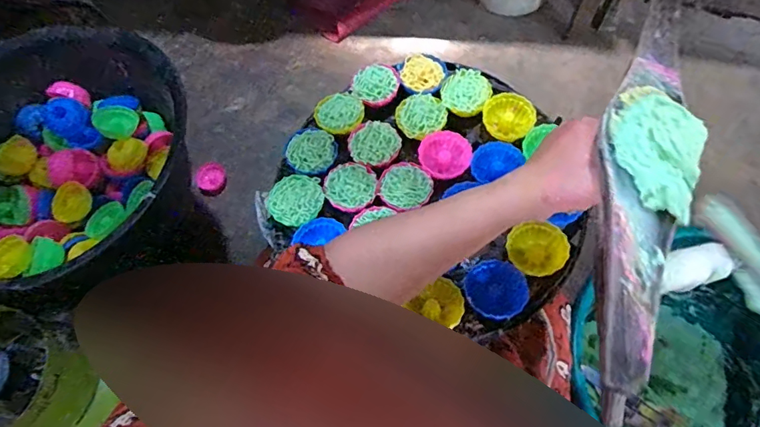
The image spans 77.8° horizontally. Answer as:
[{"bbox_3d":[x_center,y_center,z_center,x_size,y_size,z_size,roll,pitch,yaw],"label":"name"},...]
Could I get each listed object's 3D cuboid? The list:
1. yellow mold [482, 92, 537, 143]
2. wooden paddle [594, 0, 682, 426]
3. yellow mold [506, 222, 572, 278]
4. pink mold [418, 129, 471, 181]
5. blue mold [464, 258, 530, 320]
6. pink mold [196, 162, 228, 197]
[{"bbox_3d":[0.159,-0.118,0.579,0.060,0.020,0.055,-1,66,2],"label":"yellow mold"},{"bbox_3d":[0.169,-0.040,0.306,0.048,0.011,0.332,16,67,9],"label":"wooden paddle"},{"bbox_3d":[0.169,0.038,0.505,0.060,0.026,0.051,32,71,15],"label":"yellow mold"},{"bbox_3d":[0.077,-0.071,0.563,0.065,0.019,0.056,-31,69,-11],"label":"pink mold"},{"bbox_3d":[0.119,0.078,0.487,0.058,0.022,0.063,-1,66,2],"label":"blue mold"},{"bbox_3d":[-0.361,-0.075,1.017,0.055,0.038,0.070,5,66,4],"label":"pink mold"}]

